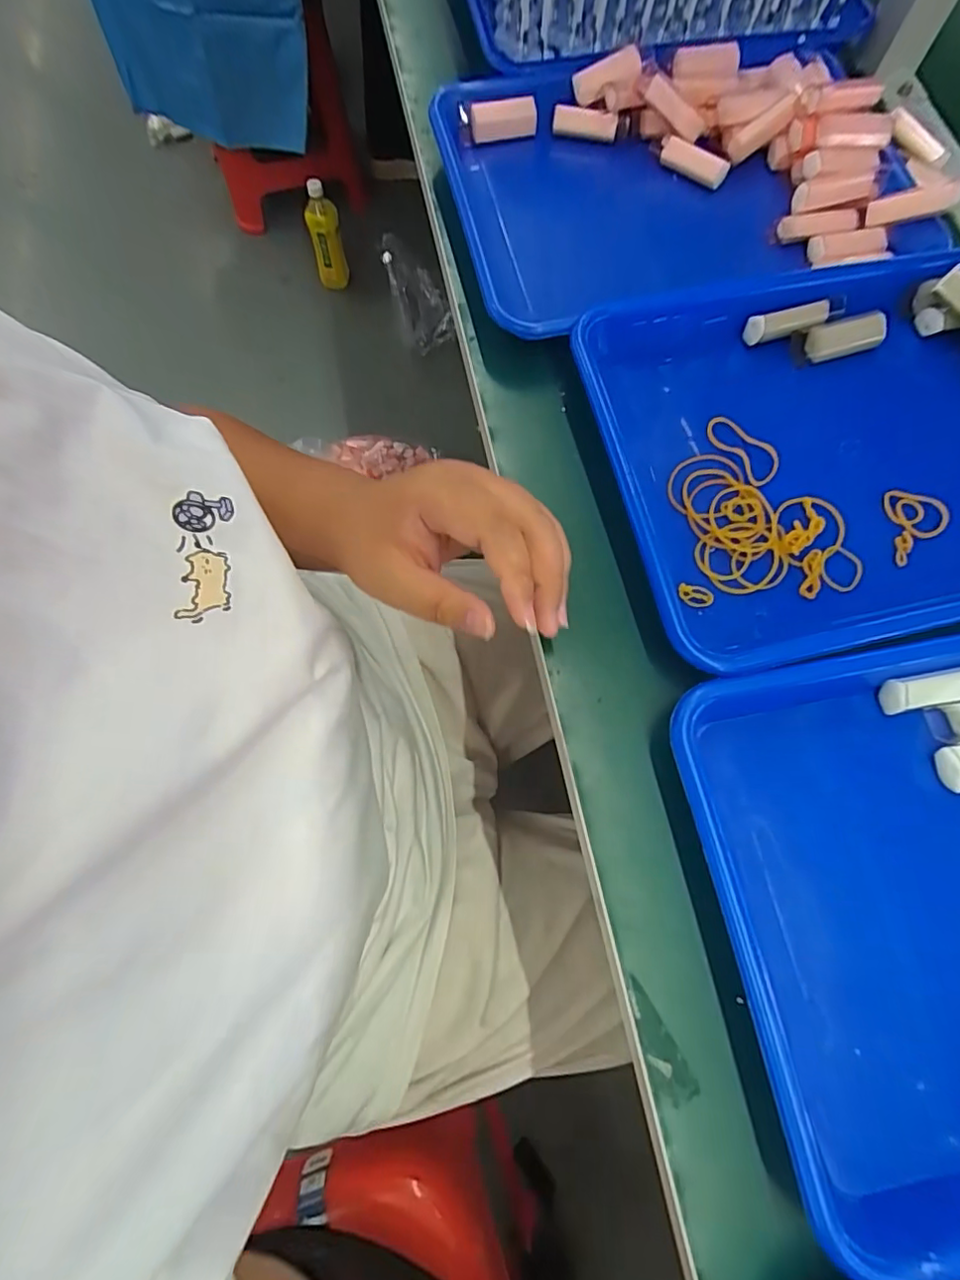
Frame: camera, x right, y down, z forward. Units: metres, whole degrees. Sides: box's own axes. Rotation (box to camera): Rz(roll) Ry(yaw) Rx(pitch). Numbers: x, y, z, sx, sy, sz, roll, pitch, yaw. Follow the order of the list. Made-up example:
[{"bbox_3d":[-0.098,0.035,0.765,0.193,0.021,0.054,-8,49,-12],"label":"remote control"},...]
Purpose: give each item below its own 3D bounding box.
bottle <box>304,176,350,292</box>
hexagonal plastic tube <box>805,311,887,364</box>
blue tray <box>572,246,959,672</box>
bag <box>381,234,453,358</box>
[{"bbox_3d":[-0.334,-0.868,1.244,0.068,0.222,0.058,-17,73,-7],"label":"bottle"},{"bbox_3d":[0.245,-0.203,0.381,0.053,0.019,0.018,-15,73,-7],"label":"hexagonal plastic tube"},{"bbox_3d":[0.236,-0.123,0.350,0.305,0.033,0.243,-12,73,-6],"label":"blue tray"},{"bbox_3d":[-0.136,-0.761,1.271,0.119,0.262,0.027,8,66,14],"label":"bag"}]

